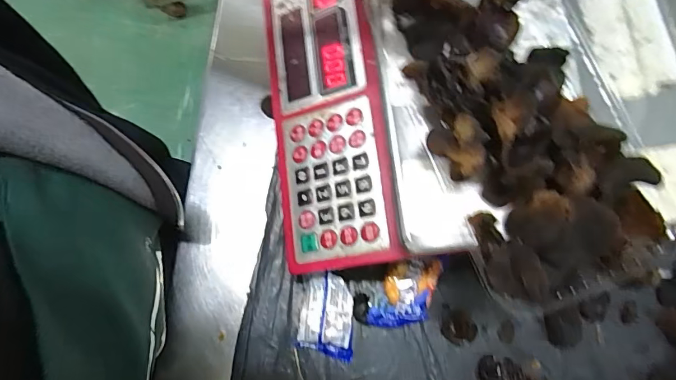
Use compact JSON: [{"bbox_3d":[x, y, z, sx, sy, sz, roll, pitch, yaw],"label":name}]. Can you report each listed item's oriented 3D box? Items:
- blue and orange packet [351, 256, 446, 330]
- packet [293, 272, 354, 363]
[{"bbox_3d":[0.058,0.087,0.366,0.078,0.021,0.050,-21,77,-5],"label":"blue and orange packet"},{"bbox_3d":[-0.007,0.105,0.361,0.047,0.020,0.064,11,76,3],"label":"packet"}]

